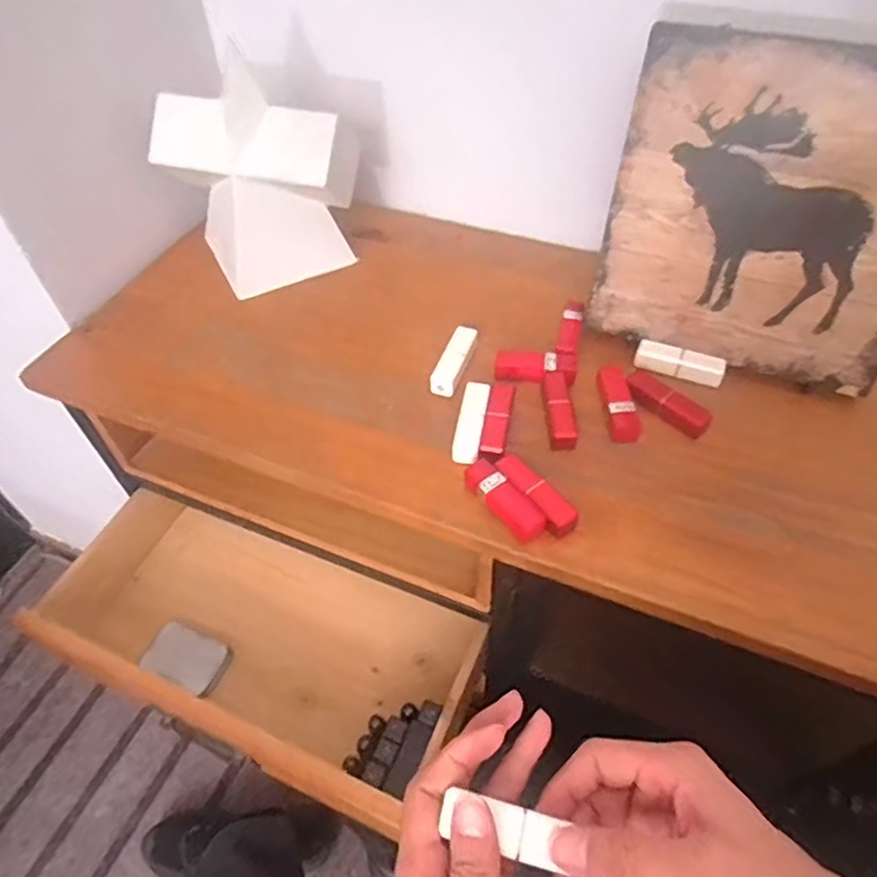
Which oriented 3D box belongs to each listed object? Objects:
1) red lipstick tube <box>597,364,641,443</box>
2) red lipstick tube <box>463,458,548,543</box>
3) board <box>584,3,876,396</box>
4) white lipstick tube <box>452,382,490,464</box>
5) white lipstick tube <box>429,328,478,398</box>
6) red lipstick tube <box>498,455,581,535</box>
[{"bbox_3d":[0.158,-0.033,0.564,0.024,0.020,0.080,-5,51,-3],"label":"red lipstick tube"},{"bbox_3d":[0.050,0.047,0.499,0.023,0.024,0.080,-32,58,-23],"label":"red lipstick tube"},{"bbox_3d":[0.269,-0.176,0.514,0.251,0.260,0.016,17,41,16],"label":"board"},{"bbox_3d":[0.027,-0.015,0.553,0.024,0.018,0.081,8,52,7],"label":"white lipstick tube"},{"bbox_3d":[0.015,-0.072,0.602,0.025,0.021,0.081,17,53,14],"label":"white lipstick tube"},{"bbox_3d":[0.076,0.044,0.501,0.022,0.024,0.077,-32,57,-22],"label":"red lipstick tube"}]

